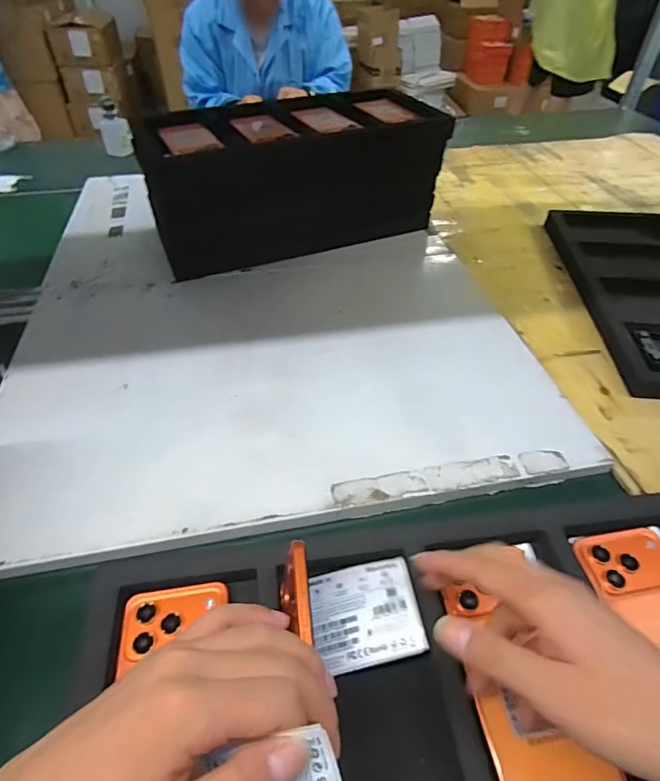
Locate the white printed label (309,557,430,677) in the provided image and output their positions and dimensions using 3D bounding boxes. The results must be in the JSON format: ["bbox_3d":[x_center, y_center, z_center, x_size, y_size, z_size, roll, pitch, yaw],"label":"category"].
[{"bbox_3d":[0.025,0.159,0.339,0.076,0.008,0.070,-18,42,4],"label":"white printed label"}]

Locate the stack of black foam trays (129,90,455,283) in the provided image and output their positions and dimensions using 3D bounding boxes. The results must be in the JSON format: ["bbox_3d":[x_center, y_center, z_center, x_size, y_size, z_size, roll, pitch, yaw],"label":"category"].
[{"bbox_3d":[-0.065,-0.376,0.832,0.483,0.189,0.192,-18,49,-17],"label":"stack of black foam trays"}]

